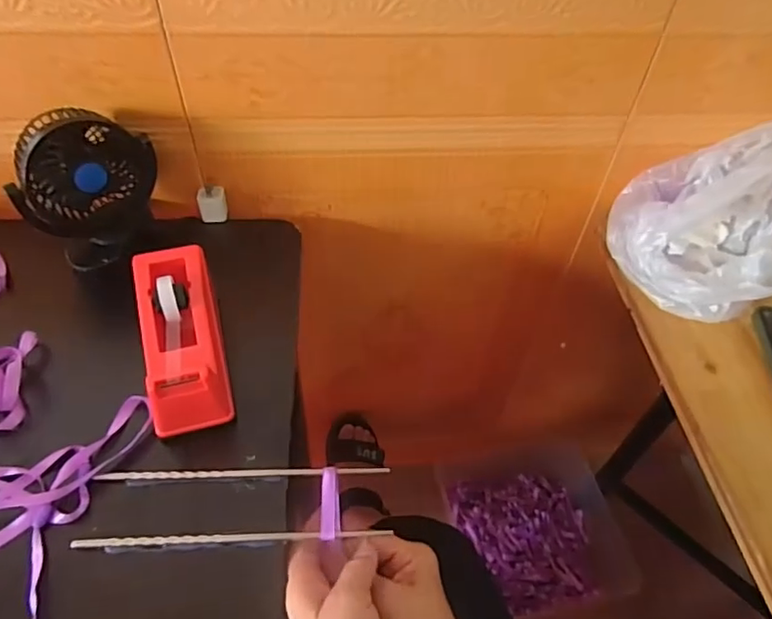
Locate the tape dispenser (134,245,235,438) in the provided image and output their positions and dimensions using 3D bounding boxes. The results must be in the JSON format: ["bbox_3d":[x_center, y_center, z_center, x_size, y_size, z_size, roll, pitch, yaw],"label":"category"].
[{"bbox_3d":[-0.172,0.024,0.472,0.062,0.074,0.158,-12,53,-12],"label":"tape dispenser"}]

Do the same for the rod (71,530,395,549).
[{"bbox_3d":[-0.111,0.165,0.404,0.218,0.007,0.006,0,52,-4],"label":"rod"}]

